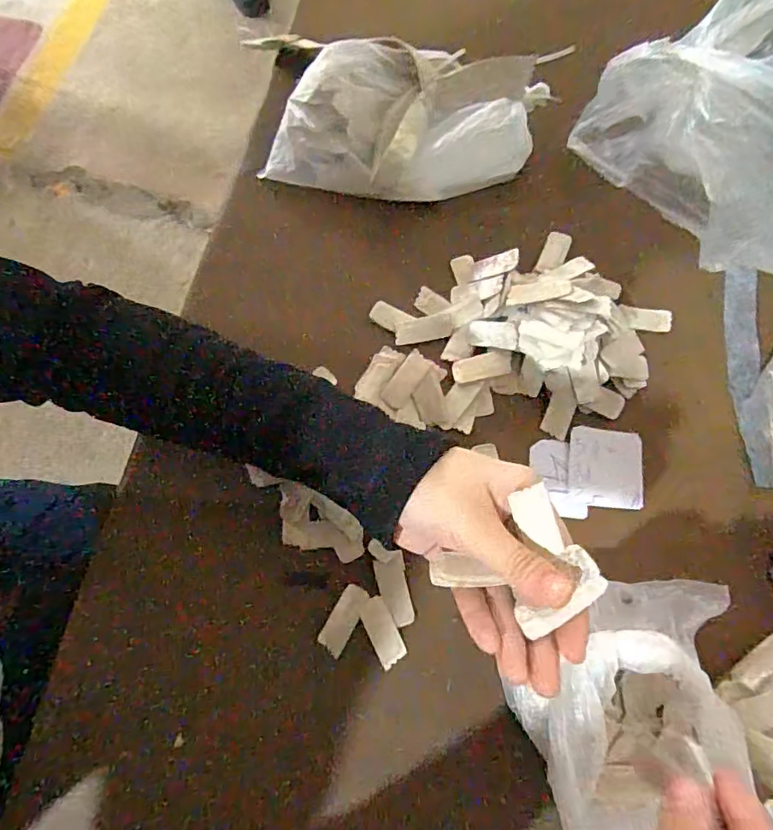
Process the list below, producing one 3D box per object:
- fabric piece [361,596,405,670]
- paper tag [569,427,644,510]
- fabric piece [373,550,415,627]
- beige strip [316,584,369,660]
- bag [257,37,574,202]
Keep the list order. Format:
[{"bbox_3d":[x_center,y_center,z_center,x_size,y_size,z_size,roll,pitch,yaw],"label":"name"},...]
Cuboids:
[{"bbox_3d":[-0.003,0.137,0.342,0.018,0.004,0.040,-27,76,-7],"label":"fabric piece"},{"bbox_3d":[0.152,0.037,0.373,0.049,0.004,0.053,5,74,2],"label":"paper tag"},{"bbox_3d":[0.005,0.113,0.347,0.019,0.006,0.043,-12,75,-3],"label":"fabric piece"},{"bbox_3d":[-0.027,0.130,0.345,0.017,0.005,0.042,29,76,8],"label":"beige strip"},{"bbox_3d":[0.014,-0.229,0.422,0.214,0.050,0.107,-3,74,-1],"label":"bag"}]

